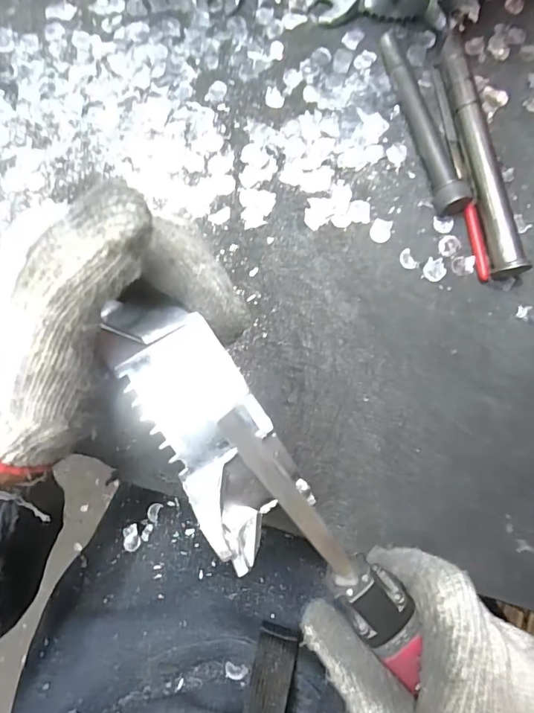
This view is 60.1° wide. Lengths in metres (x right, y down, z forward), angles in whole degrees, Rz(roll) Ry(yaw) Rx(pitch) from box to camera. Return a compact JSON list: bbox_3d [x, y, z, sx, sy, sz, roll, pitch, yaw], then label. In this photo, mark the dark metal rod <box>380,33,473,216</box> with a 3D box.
[{"bbox_3d":[0.114,-0.174,0.341,0.021,0.021,0.145,-14,80,-3],"label":"dark metal rod"}]

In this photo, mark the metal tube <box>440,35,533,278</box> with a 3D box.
[{"bbox_3d":[0.152,-0.146,0.337,0.020,0.021,0.182,-9,80,-3],"label":"metal tube"}]

